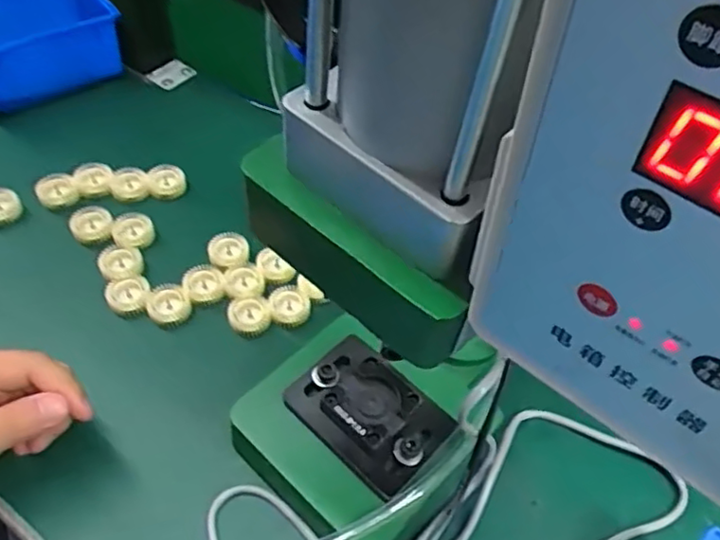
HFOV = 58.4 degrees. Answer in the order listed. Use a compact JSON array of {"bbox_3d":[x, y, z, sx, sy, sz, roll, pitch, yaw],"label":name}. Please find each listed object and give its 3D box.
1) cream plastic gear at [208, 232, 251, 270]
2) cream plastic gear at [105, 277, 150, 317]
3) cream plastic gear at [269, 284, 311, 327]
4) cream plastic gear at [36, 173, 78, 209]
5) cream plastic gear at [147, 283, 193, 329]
[{"bbox_3d":[-0.106,-0.016,0.518,0.032,0.008,0.032,-12,56,-14],"label":"cream plastic gear"},{"bbox_3d":[-0.176,0.018,0.486,0.031,0.010,0.030,3,53,-4],"label":"cream plastic gear"},{"bbox_3d":[-0.054,0.027,0.498,0.031,0.008,0.035,-4,54,-8],"label":"cream plastic gear"},{"bbox_3d":[-0.257,-0.068,0.544,0.031,0.016,0.028,-25,60,-22],"label":"cream plastic gear"},{"bbox_3d":[-0.145,0.025,0.487,0.031,0.010,0.030,3,53,-4],"label":"cream plastic gear"}]

